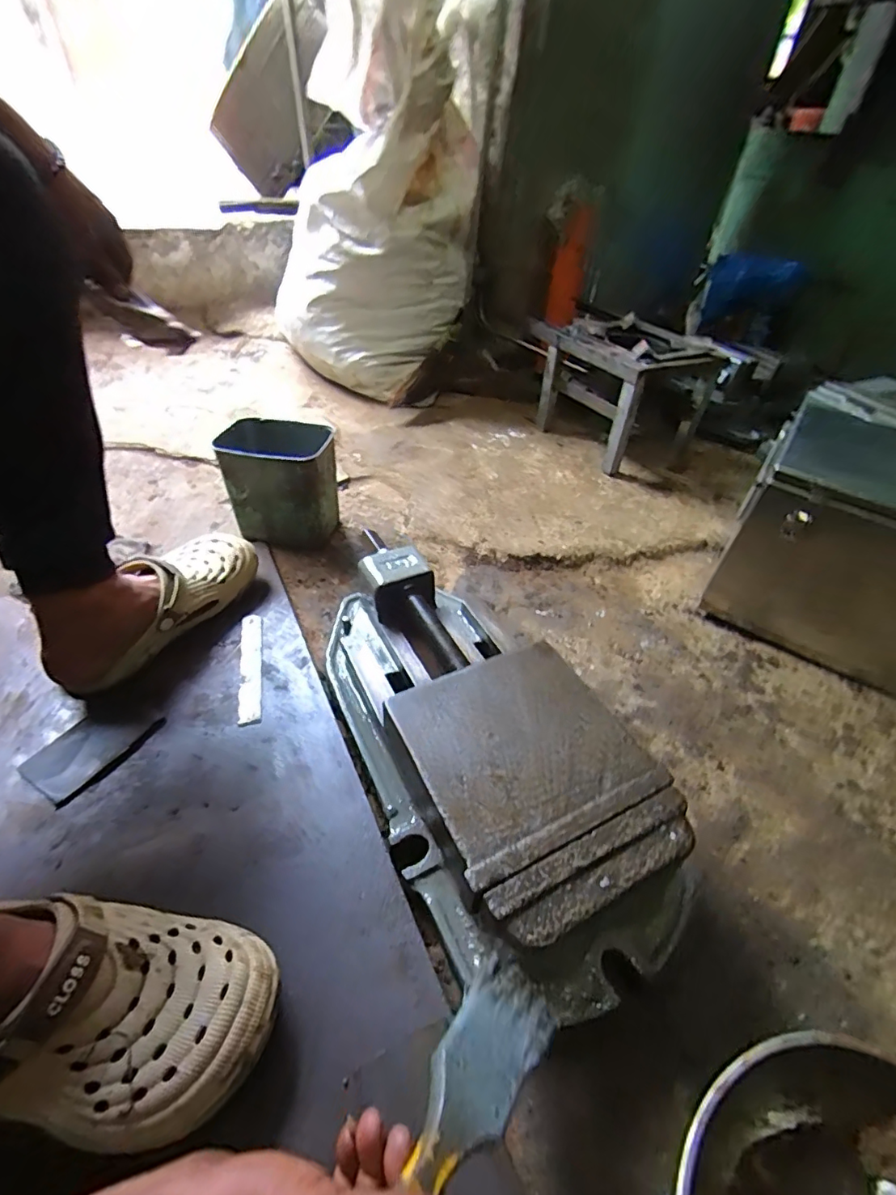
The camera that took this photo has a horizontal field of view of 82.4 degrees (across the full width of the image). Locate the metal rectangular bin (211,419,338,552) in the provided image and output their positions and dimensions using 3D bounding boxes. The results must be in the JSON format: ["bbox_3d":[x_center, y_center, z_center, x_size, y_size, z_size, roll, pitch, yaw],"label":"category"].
[{"bbox_3d":[-0.253,-0.169,0.774,0.157,0.156,0.131,6,41,-1],"label":"metal rectangular bin"}]

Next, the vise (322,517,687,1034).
[{"bbox_3d":[0.014,0.106,0.492,0.197,0.093,0.472,-14,46,-23],"label":"vise"}]

